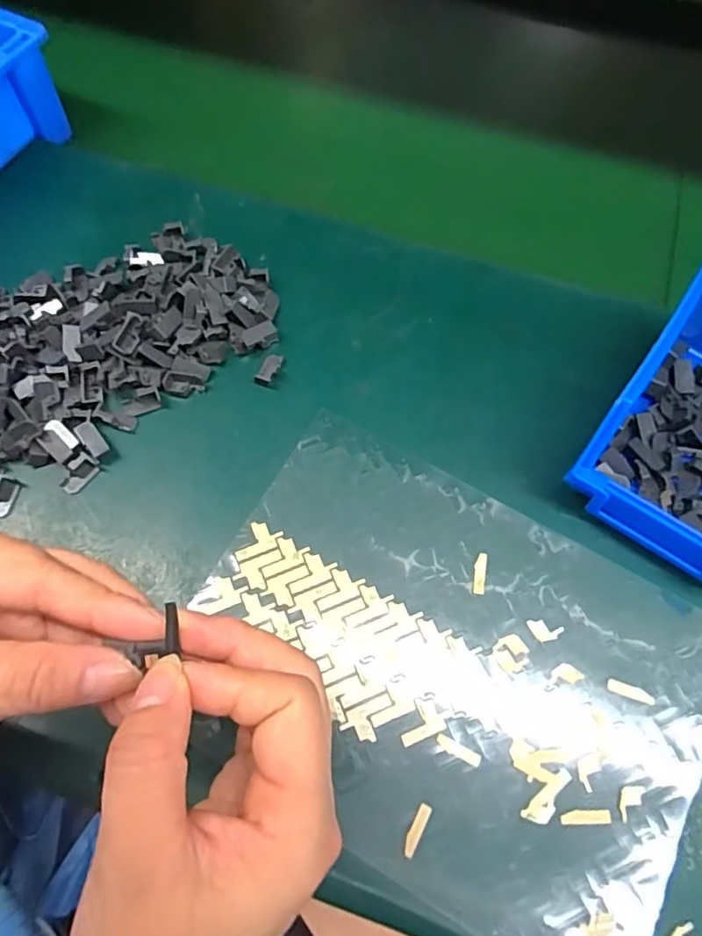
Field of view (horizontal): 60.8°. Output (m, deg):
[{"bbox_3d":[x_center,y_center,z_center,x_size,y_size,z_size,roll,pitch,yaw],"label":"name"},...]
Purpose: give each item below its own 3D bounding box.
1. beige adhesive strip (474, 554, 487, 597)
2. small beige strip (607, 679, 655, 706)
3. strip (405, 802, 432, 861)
[{"bbox_3d":[0.067,0.055,0.310,0.006,0.004,0.022,10,67,3],"label":"beige adhesive strip"},{"bbox_3d":[0.136,0.109,0.291,0.022,0.004,0.006,18,70,9],"label":"small beige strip"},{"bbox_3d":[0.029,0.162,0.267,0.006,0.004,0.022,27,69,10],"label":"strip"}]

